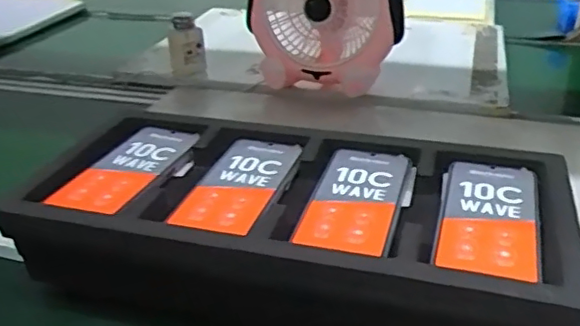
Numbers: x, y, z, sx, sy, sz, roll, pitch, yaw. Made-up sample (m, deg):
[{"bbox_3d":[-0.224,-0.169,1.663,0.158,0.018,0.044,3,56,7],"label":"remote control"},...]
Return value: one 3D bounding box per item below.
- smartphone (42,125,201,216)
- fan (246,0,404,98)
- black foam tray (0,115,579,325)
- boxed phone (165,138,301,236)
[{"bbox_3d":[-0.160,0.004,0.584,0.074,0.010,0.163,12,32,22],"label":"smartphone"},{"bbox_3d":[0.059,-0.253,0.955,0.248,0.262,0.115,5,30,12],"label":"fan"},{"bbox_3d":[0.004,0.069,0.563,0.469,0.116,0.216,7,31,14],"label":"black foam tray"},{"bbox_3d":[-0.045,0.017,0.561,0.076,0.006,0.163,8,31,17],"label":"boxed phone"}]

